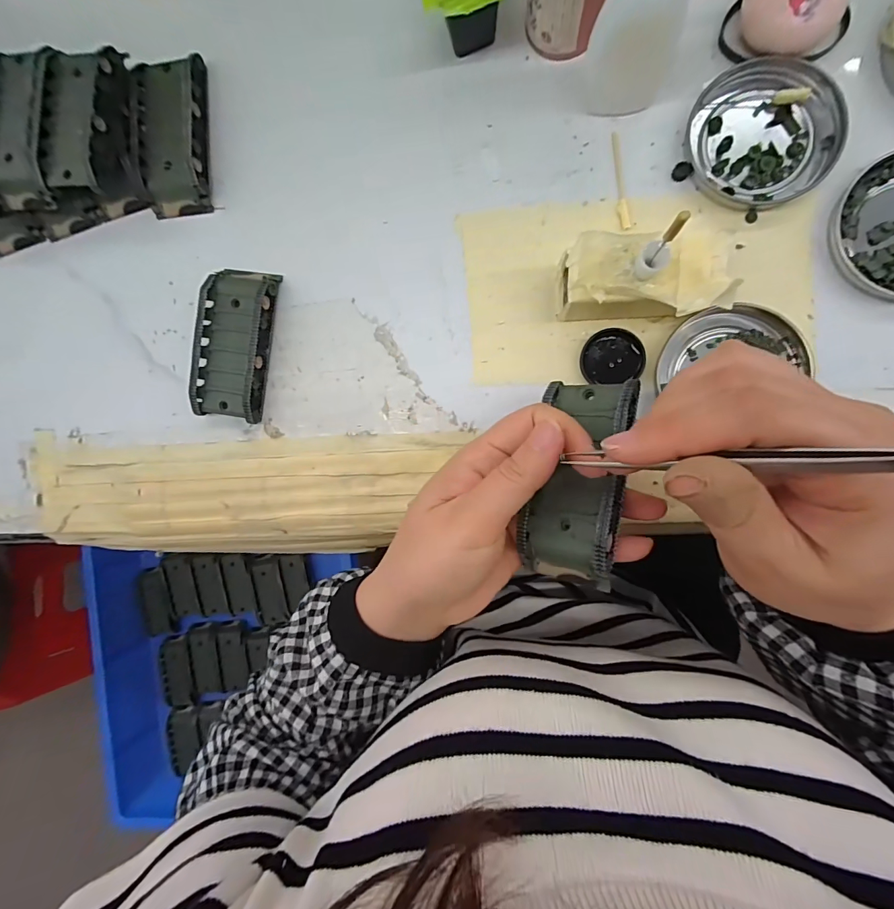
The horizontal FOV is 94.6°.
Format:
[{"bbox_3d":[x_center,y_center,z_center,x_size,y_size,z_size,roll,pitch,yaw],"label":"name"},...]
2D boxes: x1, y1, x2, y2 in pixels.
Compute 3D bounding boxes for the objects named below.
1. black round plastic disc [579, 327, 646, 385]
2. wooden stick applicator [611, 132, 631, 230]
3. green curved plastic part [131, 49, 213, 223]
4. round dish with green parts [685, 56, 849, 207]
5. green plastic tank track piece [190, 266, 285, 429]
[{"bbox_3d":[0.097,-0.058,0.245,0.035,0.007,0.031,-11,89,7],"label":"black round plastic disc"},{"bbox_3d":[0.102,-0.163,0.244,0.006,0.004,0.059,-7,90,7],"label":"wooden stick applicator"},{"bbox_3d":[-0.182,-0.212,0.274,0.044,0.021,0.095,-4,90,8],"label":"green curved plastic part"},{"bbox_3d":[0.178,-0.180,0.232,0.076,0.008,0.073,0,90,7],"label":"round dish with green parts"},{"bbox_3d":[-0.139,-0.073,0.269,0.043,0.020,0.096,10,92,7],"label":"green plastic tank track piece"}]

